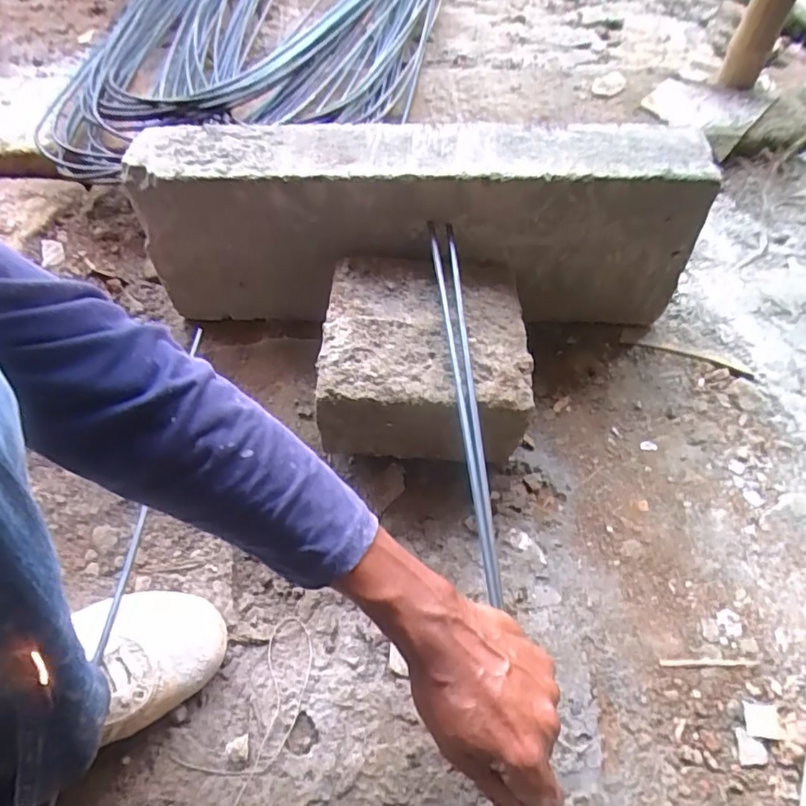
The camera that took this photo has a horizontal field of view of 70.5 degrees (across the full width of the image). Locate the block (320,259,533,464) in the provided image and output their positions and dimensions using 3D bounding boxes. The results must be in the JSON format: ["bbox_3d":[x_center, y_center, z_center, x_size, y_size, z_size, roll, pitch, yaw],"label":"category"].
[{"bbox_3d":[0.025,-0.046,0.599,0.195,0.123,0.192,4,55,4],"label":"block"}]

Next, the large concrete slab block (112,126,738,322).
[{"bbox_3d":[0.011,-0.200,0.664,0.596,0.211,0.116,3,56,4],"label":"large concrete slab block"}]

